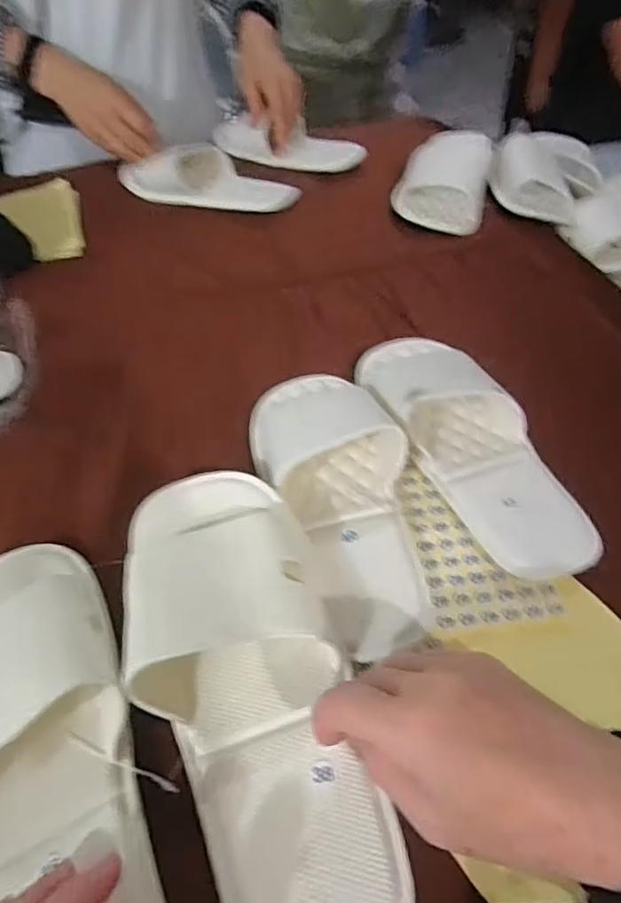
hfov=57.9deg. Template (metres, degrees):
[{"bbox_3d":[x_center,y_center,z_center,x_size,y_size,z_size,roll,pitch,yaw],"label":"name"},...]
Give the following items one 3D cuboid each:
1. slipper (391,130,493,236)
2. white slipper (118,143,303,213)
[{"bbox_3d":[0.169,-0.350,0.706,0.107,0.063,0.218,9,51,12],"label":"slipper"},{"bbox_3d":[-0.132,-0.356,0.722,0.236,0.045,0.096,9,51,9],"label":"white slipper"}]

